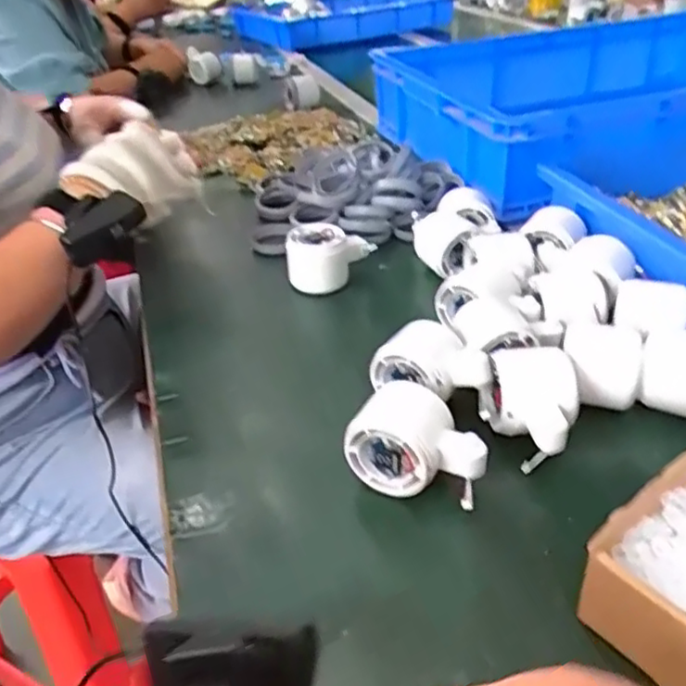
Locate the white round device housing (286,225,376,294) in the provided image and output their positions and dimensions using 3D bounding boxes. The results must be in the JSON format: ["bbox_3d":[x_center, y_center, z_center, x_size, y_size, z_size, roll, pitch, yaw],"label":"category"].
[{"bbox_3d":[-0.017,-0.089,0.652,0.065,0.053,0.077,21,43,30],"label":"white round device housing"}]

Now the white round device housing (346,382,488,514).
[{"bbox_3d":[0.050,0.065,0.415,0.082,0.054,0.049,14,39,24],"label":"white round device housing"}]

